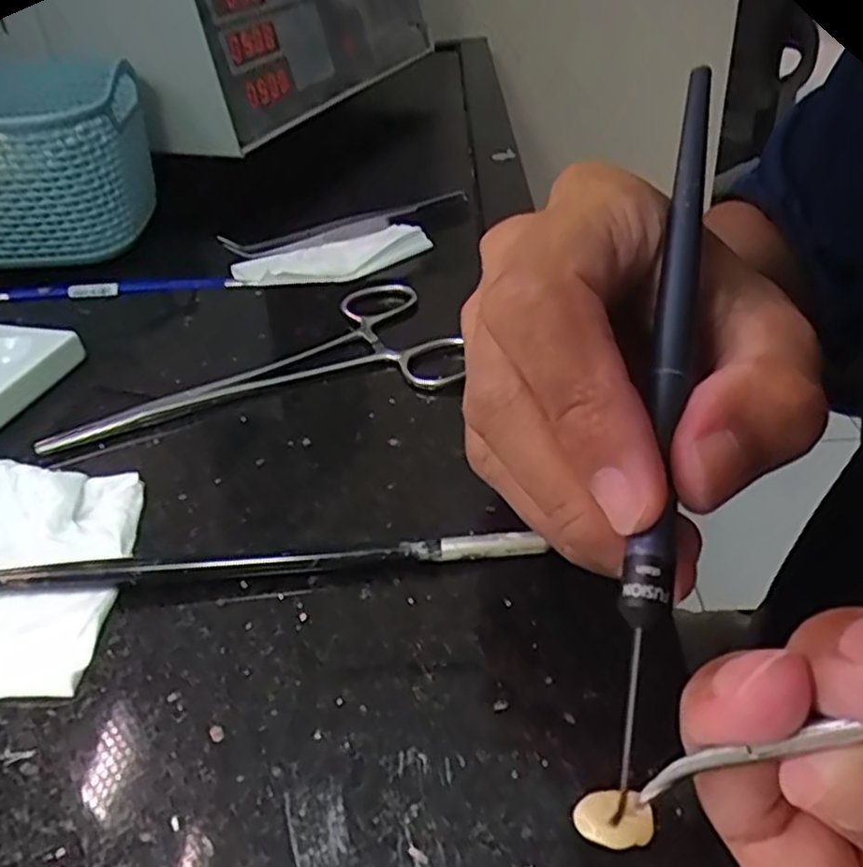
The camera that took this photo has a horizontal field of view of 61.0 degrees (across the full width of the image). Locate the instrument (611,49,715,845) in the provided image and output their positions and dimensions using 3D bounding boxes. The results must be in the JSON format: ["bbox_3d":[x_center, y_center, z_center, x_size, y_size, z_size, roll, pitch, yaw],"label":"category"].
[{"bbox_3d":[0.046,-0.013,0.141,0.007,0.006,0.154,7,67,15],"label":"instrument"}]

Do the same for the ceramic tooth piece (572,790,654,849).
[{"bbox_3d":[0.028,0.059,0.112,0.011,0.004,0.009,6,38,14],"label":"ceramic tooth piece"}]

